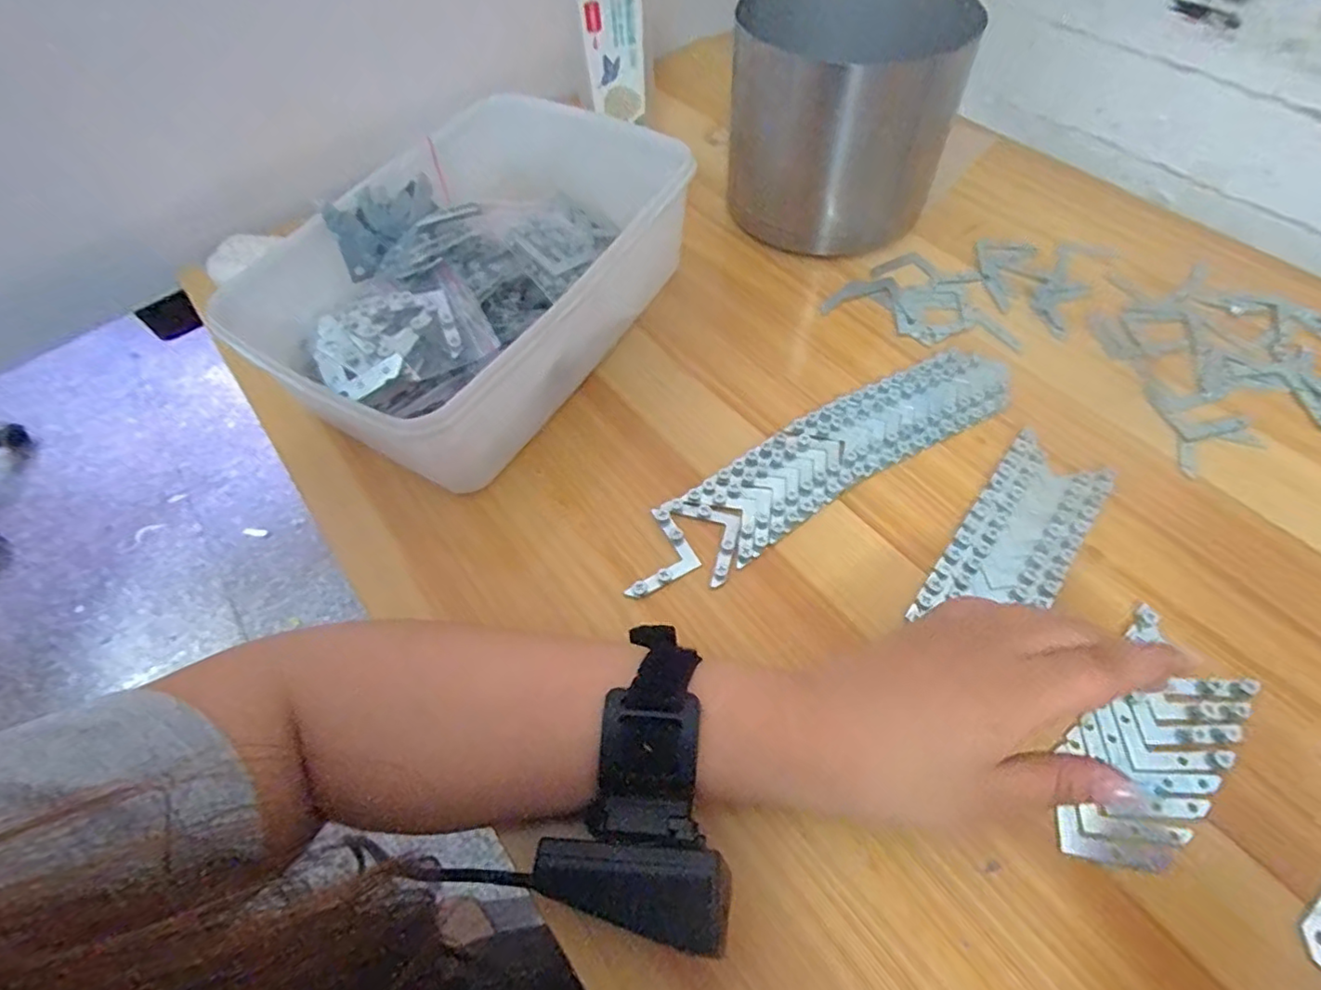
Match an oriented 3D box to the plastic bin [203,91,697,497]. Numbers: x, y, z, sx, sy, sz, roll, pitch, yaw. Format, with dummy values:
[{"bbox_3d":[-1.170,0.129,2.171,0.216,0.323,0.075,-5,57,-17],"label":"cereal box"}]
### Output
[{"bbox_3d":[-0.106,-0.134,0.383,0.183,0.083,0.254,32,66,22],"label":"plastic bin"}]

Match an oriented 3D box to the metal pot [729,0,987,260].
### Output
[{"bbox_3d":[0.124,-0.270,0.431,0.147,0.127,0.128,16,61,14],"label":"metal pot"}]

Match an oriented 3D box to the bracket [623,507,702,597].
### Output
[{"bbox_3d":[-0.006,0.031,0.326,0.041,0.005,0.041,-27,60,-12],"label":"bracket"}]

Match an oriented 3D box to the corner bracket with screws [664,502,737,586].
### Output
[{"bbox_3d":[0.028,0.020,0.328,0.034,0.007,0.054,-24,59,-10],"label":"corner bracket with screws"}]

